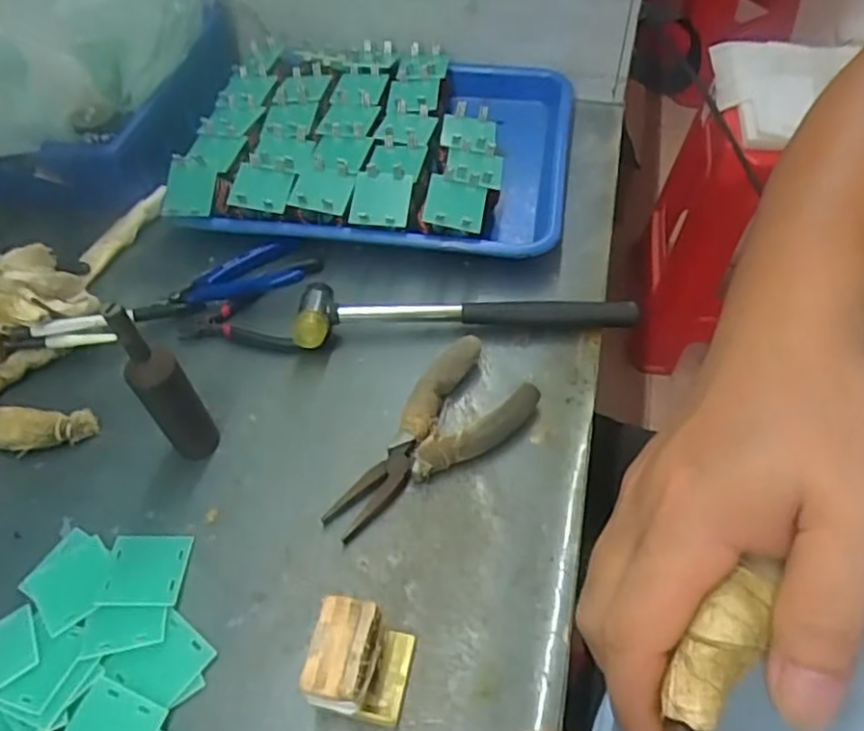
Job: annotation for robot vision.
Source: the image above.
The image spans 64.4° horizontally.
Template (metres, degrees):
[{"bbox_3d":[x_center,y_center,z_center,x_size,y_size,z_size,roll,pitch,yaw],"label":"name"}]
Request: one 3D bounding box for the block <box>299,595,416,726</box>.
[{"bbox_3d":[-0.037,0.155,0.355,0.046,0.054,0.050,9,55,9],"label":"block"}]

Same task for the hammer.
[{"bbox_3d":[0.026,-0.039,0.505,0.251,0.033,0.060,-3,54,0],"label":"hammer"}]

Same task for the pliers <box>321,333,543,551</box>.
[{"bbox_3d":[-0.004,0.050,0.446,0.152,0.026,0.067,-39,61,-23],"label":"pliers"}]

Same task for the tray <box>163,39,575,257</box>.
[{"bbox_3d":[-0.041,-0.200,0.606,0.320,0.052,0.244,5,54,7],"label":"tray"}]

